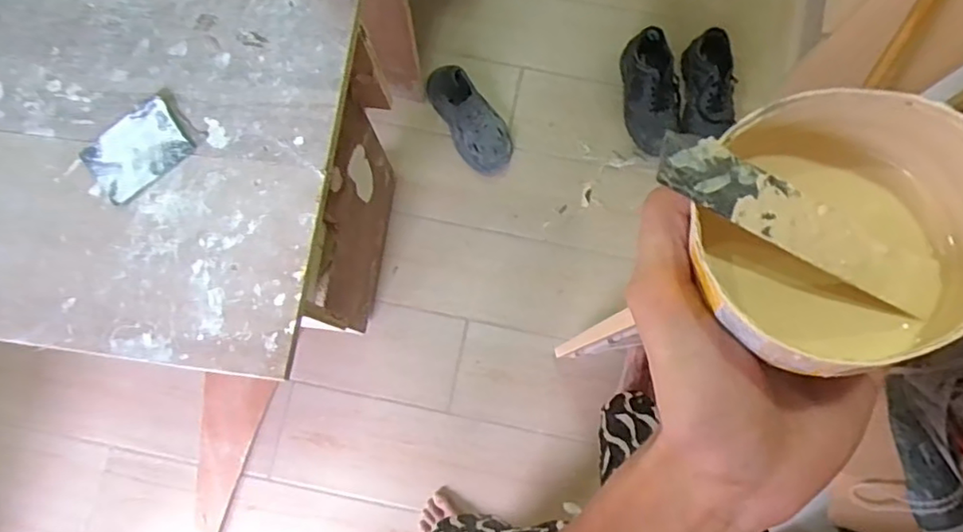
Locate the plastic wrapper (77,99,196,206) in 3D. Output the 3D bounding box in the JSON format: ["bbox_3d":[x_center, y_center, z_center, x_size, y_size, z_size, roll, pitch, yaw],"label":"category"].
[{"bbox_3d":[-0.401,-0.135,0.713,0.115,0.013,0.087,-40,82,-8],"label":"plastic wrapper"}]

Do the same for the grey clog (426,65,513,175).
[{"bbox_3d":[-0.024,-0.336,1.375,0.120,0.079,0.274,-28,80,-6],"label":"grey clog"}]

